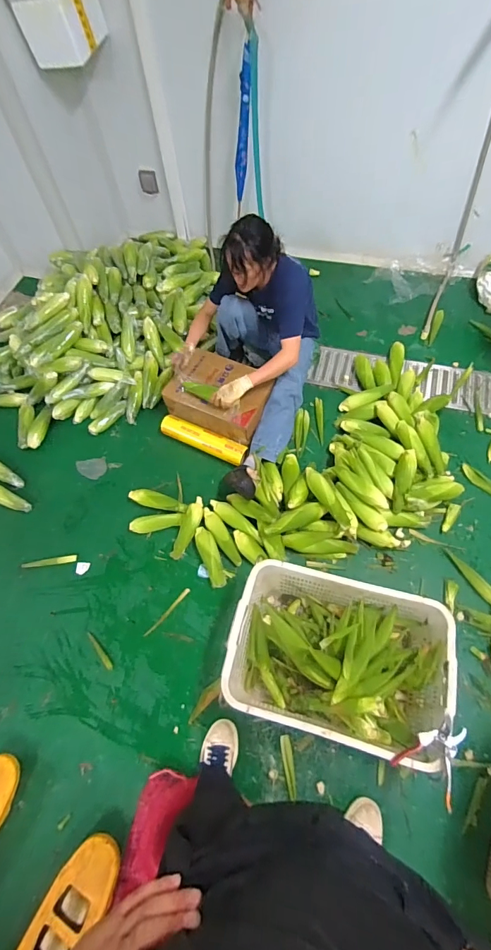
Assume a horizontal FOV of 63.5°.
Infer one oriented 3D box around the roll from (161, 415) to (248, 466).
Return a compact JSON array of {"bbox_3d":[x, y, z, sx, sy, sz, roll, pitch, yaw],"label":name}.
[{"bbox_3d":[-0.193,-0.166,1.791,0.430,0.079,0.087,25,68,15],"label":"roll"}]

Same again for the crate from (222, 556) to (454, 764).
[{"bbox_3d":[0.275,0.560,1.247,0.612,0.299,0.425,12,62,10],"label":"crate"}]

